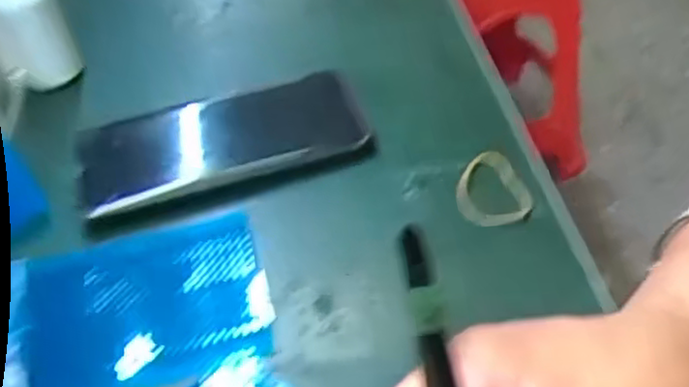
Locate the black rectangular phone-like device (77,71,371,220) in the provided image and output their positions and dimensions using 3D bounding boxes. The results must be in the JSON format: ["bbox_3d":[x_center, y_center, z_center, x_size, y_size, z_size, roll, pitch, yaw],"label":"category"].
[{"bbox_3d":[-0.065,-0.032,0.397,0.152,0.020,0.060,-19,47,-13],"label":"black rectangular phone-like device"}]

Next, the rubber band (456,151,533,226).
[{"bbox_3d":[0.075,-0.002,0.374,0.036,0.007,0.047,-8,45,2],"label":"rubber band"}]

